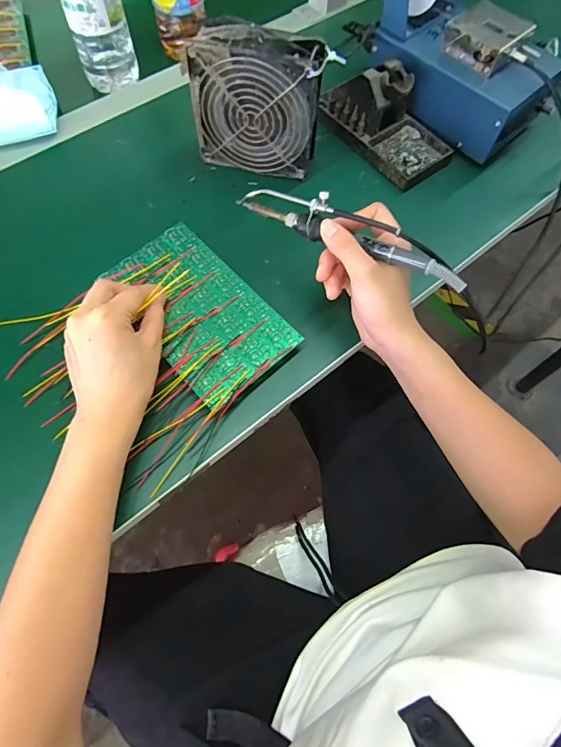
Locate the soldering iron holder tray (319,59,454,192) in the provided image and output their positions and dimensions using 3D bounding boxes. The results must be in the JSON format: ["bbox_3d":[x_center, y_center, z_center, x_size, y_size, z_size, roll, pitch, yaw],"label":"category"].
[{"bbox_3d":[0.120,-0.283,0.462,0.081,0.068,0.144,-38,72,-16],"label":"soldering iron holder tray"}]

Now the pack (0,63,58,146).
[{"bbox_3d":[-0.307,-0.301,0.475,0.105,0.038,0.096,-22,69,-11],"label":"pack"}]

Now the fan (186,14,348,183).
[{"bbox_3d":[-0.022,-0.263,0.421,0.123,0.122,0.042,10,66,3],"label":"fan"}]

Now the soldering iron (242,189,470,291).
[{"bbox_3d":[0.053,-0.120,0.351,0.209,0.035,0.026,29,67,17],"label":"soldering iron"}]

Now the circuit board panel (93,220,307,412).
[{"bbox_3d":[-0.076,-0.060,0.384,0.100,0.005,0.171,-39,73,-19],"label":"circuit board panel"}]

